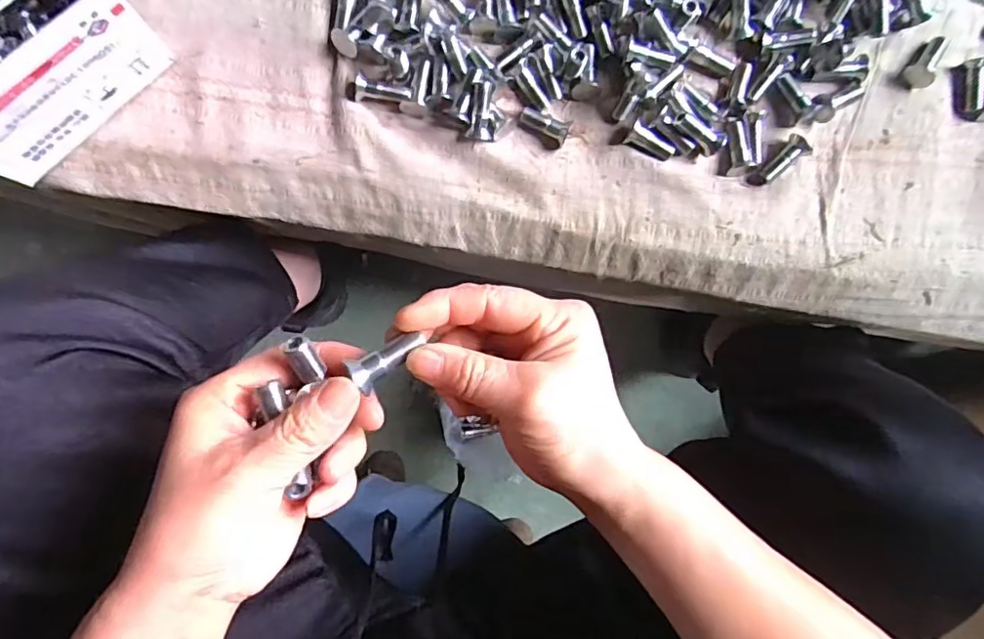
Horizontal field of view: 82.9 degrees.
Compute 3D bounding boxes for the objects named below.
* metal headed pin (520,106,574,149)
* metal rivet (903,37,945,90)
[{"bbox_3d":[0.035,-0.131,0.378,0.034,0.013,0.016,26,88,-3],"label":"metal headed pin"},{"bbox_3d":[0.304,-0.181,0.393,0.018,0.015,0.043,31,72,-3],"label":"metal rivet"}]

